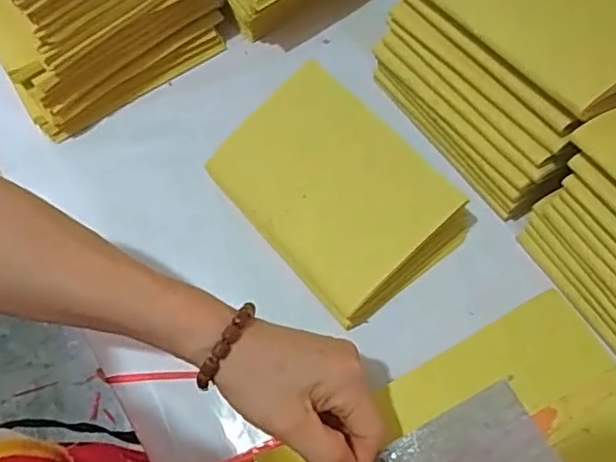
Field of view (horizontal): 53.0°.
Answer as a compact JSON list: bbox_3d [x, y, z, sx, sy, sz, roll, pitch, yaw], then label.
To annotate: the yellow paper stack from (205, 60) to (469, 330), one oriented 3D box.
[{"bbox_3d":[0.017,-0.025,0.439,0.112,0.051,0.160,-40,71,-13],"label":"yellow paper stack"}]

